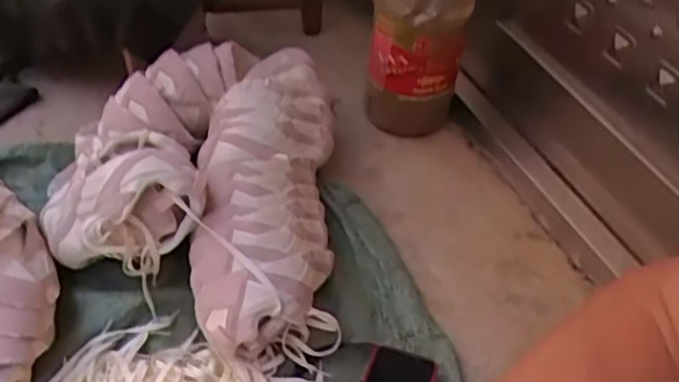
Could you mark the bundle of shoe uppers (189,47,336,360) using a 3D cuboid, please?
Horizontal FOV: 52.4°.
[{"bbox_3d":[-0.104,-0.008,1.007,0.189,0.132,0.540,6,43,-6],"label":"bundle of shoe uppers"}]

